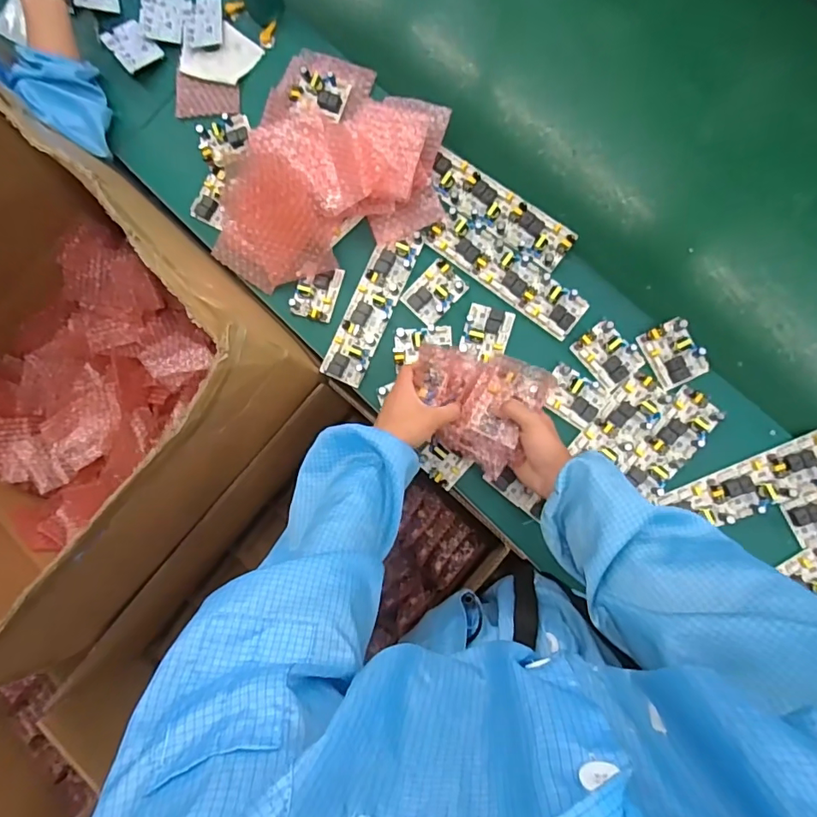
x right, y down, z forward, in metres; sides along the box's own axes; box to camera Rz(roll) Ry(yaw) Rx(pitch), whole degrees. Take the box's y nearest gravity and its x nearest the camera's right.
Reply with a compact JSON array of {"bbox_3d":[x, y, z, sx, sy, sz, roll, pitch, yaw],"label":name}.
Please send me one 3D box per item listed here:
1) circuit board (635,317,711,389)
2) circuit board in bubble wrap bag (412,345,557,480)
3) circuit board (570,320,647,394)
[{"bbox_3d":[0.348,-0.073,0.658,0.063,0.017,0.080,-25,83,6],"label":"circuit board"},{"bbox_3d":[0.072,-0.007,0.600,0.154,0.049,0.130,26,90,9],"label":"circuit board in bubble wrap bag"},{"bbox_3d":[0.268,-0.073,0.672,0.064,0.016,0.082,-38,82,4],"label":"circuit board"}]

